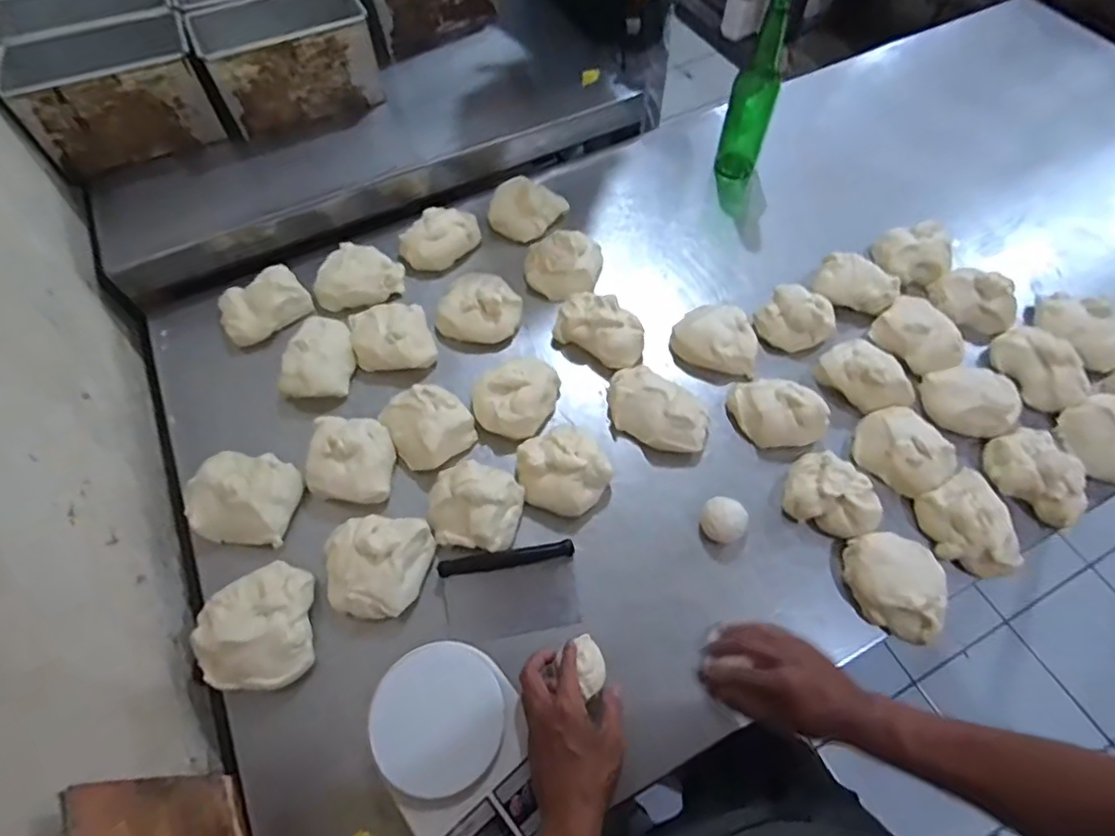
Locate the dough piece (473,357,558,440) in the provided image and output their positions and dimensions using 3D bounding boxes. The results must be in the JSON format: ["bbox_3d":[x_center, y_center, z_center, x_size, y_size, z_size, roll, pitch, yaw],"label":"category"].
[{"bbox_3d":[-0.055,-0.032,0.788,0.103,0.048,0.122,22,64,13],"label":"dough piece"}]

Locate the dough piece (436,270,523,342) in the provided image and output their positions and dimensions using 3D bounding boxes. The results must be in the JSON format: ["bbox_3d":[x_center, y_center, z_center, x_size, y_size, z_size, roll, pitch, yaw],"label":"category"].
[{"bbox_3d":[-0.114,-0.171,0.859,0.117,0.050,0.114,8,62,6],"label":"dough piece"}]

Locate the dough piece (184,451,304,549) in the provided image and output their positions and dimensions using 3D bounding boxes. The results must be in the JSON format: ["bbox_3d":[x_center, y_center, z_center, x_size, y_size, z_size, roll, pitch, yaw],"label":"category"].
[{"bbox_3d":[-0.391,0.096,0.719,0.127,0.054,0.112,7,62,6],"label":"dough piece"}]

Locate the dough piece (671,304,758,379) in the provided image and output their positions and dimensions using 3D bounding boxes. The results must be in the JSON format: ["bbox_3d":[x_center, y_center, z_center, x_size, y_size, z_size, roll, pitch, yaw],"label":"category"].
[{"bbox_3d":[0.223,-0.112,0.831,0.117,0.049,0.097,6,62,5],"label":"dough piece"}]

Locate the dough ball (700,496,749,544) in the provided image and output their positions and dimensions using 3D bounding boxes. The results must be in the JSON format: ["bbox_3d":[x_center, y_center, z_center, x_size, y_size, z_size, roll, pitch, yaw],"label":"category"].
[{"bbox_3d":[0.201,0.124,0.703,0.049,0.034,0.050,-1,61,1],"label":"dough ball"}]

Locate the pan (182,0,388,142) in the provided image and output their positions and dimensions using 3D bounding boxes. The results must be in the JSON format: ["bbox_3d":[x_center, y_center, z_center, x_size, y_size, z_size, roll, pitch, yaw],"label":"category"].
[{"bbox_3d":[-0.451,-0.609,1.001,0.255,0.160,0.186,-22,63,-10],"label":"pan"}]

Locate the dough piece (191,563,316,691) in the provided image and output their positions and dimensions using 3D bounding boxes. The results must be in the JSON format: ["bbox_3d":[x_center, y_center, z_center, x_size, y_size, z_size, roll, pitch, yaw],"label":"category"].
[{"bbox_3d":[-0.333,0.229,0.649,0.115,0.057,0.133,-8,61,-2],"label":"dough piece"}]

